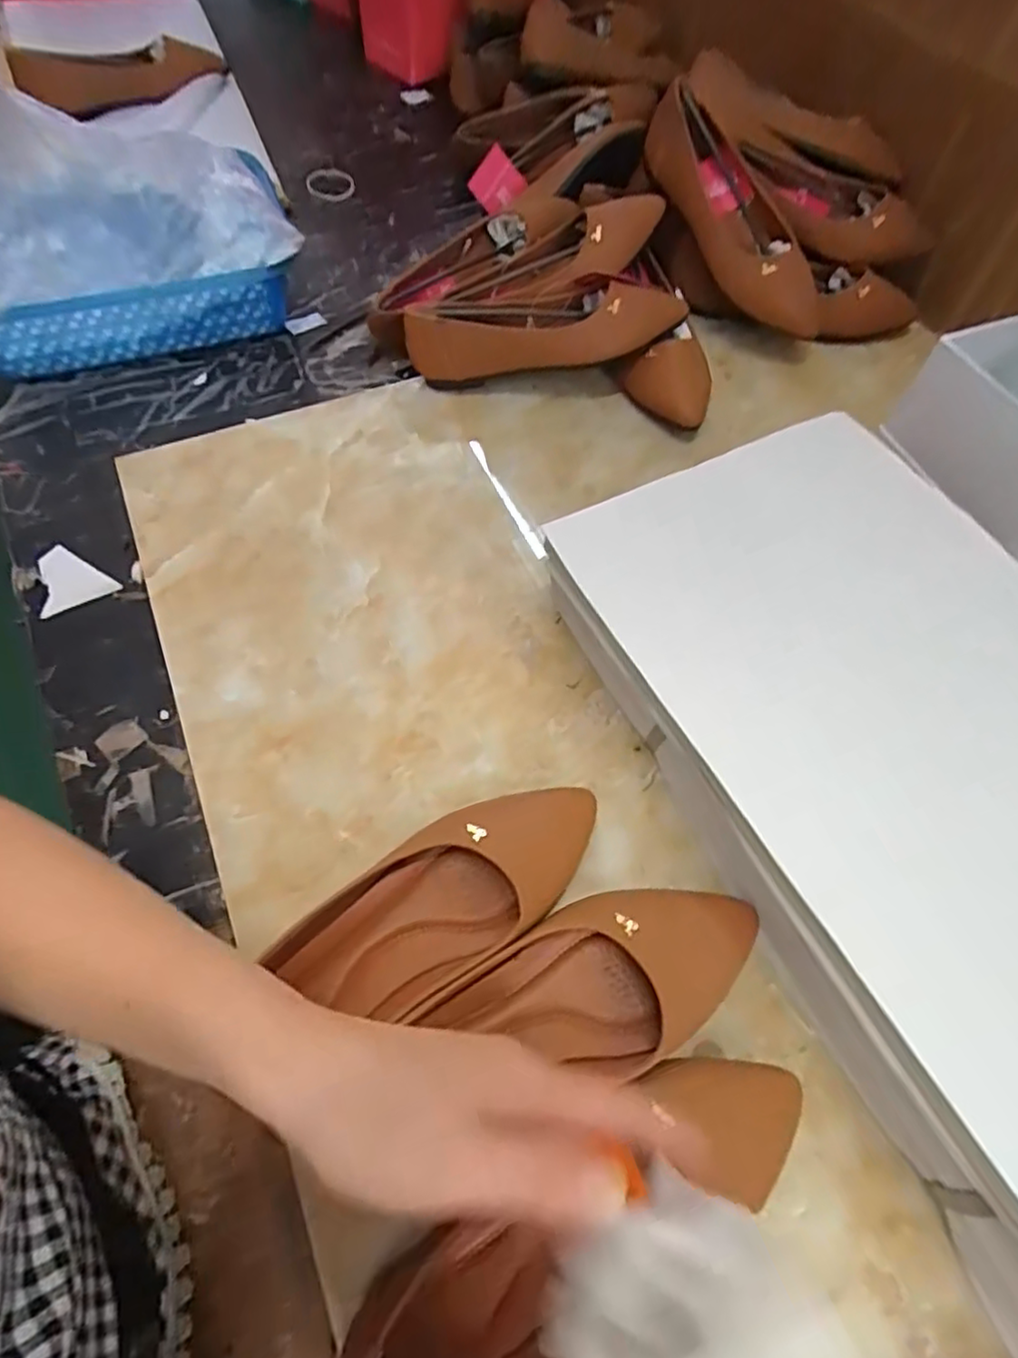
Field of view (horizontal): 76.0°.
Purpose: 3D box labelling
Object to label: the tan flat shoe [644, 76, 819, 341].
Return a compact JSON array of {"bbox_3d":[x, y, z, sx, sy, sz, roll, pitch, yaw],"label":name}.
[{"bbox_3d":[0.212,-0.439,0.622,0.088,0.047,0.251,-34,92,-18],"label":"tan flat shoe"}]

